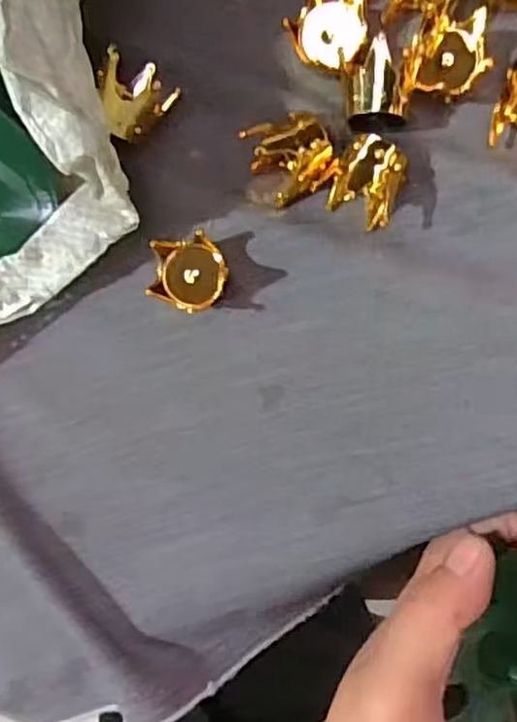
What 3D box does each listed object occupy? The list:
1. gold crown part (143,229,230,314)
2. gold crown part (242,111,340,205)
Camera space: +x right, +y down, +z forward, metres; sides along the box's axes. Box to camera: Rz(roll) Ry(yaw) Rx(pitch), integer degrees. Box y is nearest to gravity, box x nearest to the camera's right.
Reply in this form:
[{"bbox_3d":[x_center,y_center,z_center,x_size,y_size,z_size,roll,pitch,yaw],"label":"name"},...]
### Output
[{"bbox_3d":[-0.025,-0.033,0.250,0.026,0.015,0.028,8,92,9],"label":"gold crown part"},{"bbox_3d":[0.013,-0.071,0.235,0.027,0.028,0.023,-27,87,9],"label":"gold crown part"}]

